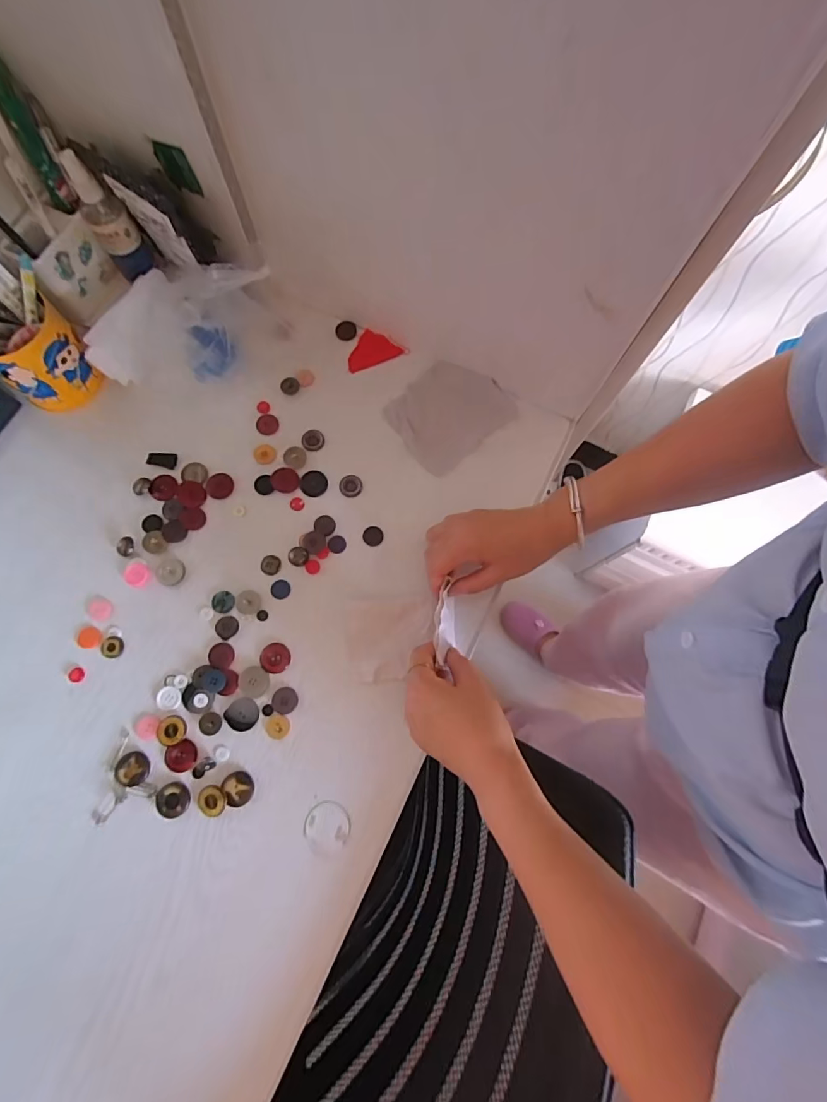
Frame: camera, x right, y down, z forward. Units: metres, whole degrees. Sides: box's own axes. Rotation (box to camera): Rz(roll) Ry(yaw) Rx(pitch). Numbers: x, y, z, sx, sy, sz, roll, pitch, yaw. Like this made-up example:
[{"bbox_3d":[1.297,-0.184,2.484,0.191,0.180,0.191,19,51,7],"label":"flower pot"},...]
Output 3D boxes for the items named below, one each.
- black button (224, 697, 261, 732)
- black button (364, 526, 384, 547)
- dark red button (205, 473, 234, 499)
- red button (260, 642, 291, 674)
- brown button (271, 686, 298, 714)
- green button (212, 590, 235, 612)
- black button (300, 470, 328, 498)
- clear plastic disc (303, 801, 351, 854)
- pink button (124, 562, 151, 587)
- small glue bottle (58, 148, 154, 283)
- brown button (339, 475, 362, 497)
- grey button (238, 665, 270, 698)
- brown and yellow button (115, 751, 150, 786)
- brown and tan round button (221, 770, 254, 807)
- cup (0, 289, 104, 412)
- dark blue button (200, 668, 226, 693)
[{"bbox_3d":[-0.160,0.153,0.443,0.029,0.004,0.030,0,77,-1],"label":"black button"},{"bbox_3d":[-0.042,-0.015,0.493,0.021,0.004,0.021,0,77,-1],"label":"black button"},{"bbox_3d":[-0.204,-0.069,0.498,0.028,0.007,0.027,0,77,-1],"label":"dark red button"},{"bbox_3d":[-0.135,0.104,0.460,0.029,0.004,0.029,0,77,-1],"label":"red button"},{"bbox_3d":[-0.122,0.142,0.450,0.024,0.004,0.024,0,77,-1],"label":"brown button"},{"bbox_3d":[-0.189,0.051,0.471,0.023,0.004,0.022,0,77,-1],"label":"green button"},{"bbox_3d":[-0.106,-0.072,0.505,0.029,0.004,0.029,0,77,-1],"label":"black button"},{"bbox_3d":[-0.077,0.247,0.424,0.040,0.004,0.041,4,77,0],"label":"clear plastic disc"},{"bbox_3d":[-0.271,0.023,0.463,0.027,0.004,0.022,23,77,4],"label":"pink button"},{"bbox_3d":[-0.312,-0.337,0.487,0.041,0.118,0.032,-32,79,-8],"label":"small glue bottle"},{"bbox_3d":[-0.067,-0.069,0.504,0.024,0.004,0.024,-3,77,-2],"label":"brown button"},{"bbox_3d":[-0.153,0.125,0.452,0.028,0.004,0.028,0,77,-1],"label":"grey button"},{"bbox_3d":[-0.257,0.199,0.432,0.029,0.004,0.028,-2,77,-2],"label":"brown and yellow button"},{"bbox_3d":[-0.159,0.215,0.428,0.026,0.006,0.028,0,77,-1],"label":"brown and tan round button"},{"bbox_3d":[-0.385,-0.206,0.483,0.086,0.088,0.085,-20,78,-6],"label":"cup"},{"bbox_3d":[-0.189,0.123,0.449,0.022,0.005,0.022,0,77,-1],"label":"dark blue button"}]

